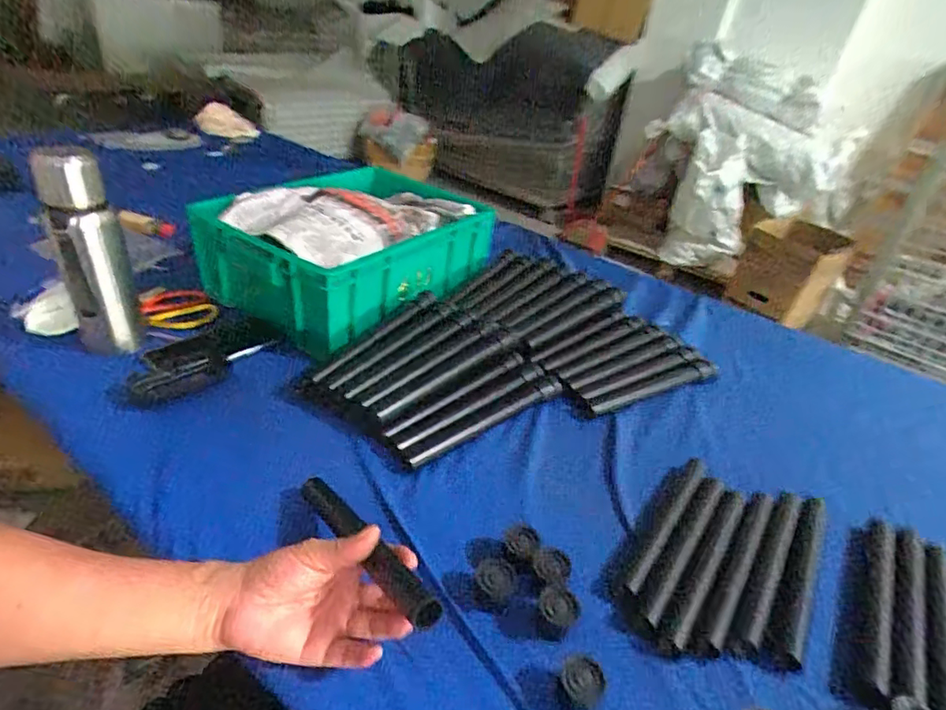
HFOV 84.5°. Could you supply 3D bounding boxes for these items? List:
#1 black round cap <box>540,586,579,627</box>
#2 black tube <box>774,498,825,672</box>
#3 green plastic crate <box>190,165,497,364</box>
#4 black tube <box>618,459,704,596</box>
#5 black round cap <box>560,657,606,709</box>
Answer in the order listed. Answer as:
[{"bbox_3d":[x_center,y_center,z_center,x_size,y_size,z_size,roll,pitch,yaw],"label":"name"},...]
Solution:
[{"bbox_3d":[0.074,0.215,0.446,0.033,0.010,0.029,24,36,23],"label":"black round cap"},{"bbox_3d":[0.321,0.211,0.506,0.021,0.015,0.212,25,37,25],"label":"black tube"},{"bbox_3d":[-0.200,-0.189,0.849,0.300,0.131,0.387,25,37,25],"label":"green plastic crate"},{"bbox_3d":[0.205,0.175,0.563,0.029,0.020,0.232,27,38,27],"label":"black tube"},{"bbox_3d":[0.087,0.257,0.407,0.033,0.008,0.033,-2,47,2],"label":"black round cap"}]

